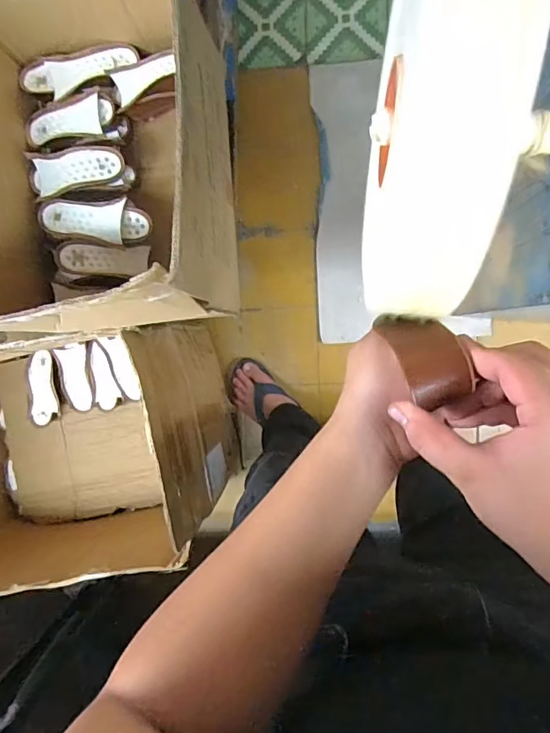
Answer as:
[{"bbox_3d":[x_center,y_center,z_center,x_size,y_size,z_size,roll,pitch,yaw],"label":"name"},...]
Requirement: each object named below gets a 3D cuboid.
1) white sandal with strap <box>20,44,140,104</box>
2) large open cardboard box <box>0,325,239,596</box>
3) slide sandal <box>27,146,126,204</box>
[{"bbox_3d":[-0.350,-0.529,0.871,0.207,0.037,0.068,-13,93,7],"label":"white sandal with strap"},{"bbox_3d":[-0.456,0.179,1.047,0.647,0.422,0.472,-10,93,7],"label":"large open cardboard box"},{"bbox_3d":[-0.356,-0.353,0.874,0.158,0.032,0.074,-10,93,7],"label":"slide sandal"}]

